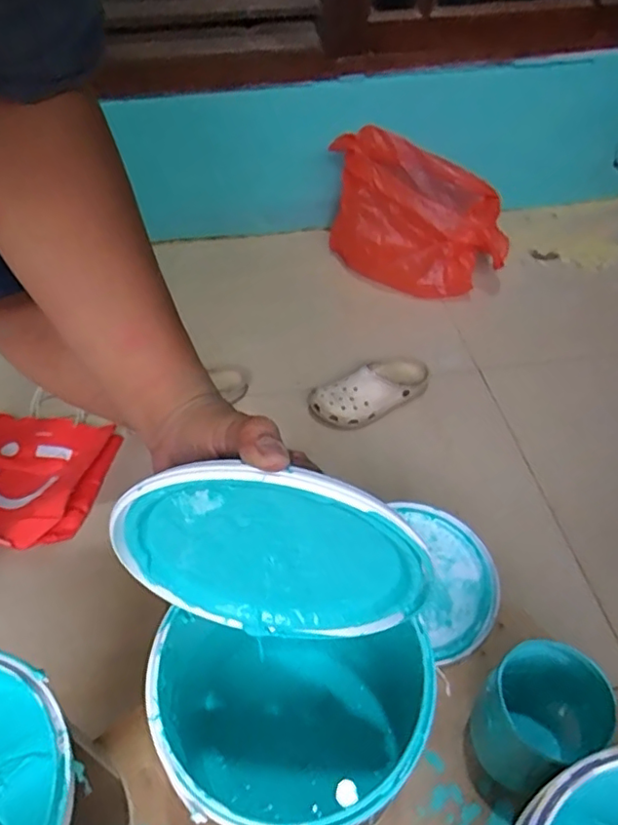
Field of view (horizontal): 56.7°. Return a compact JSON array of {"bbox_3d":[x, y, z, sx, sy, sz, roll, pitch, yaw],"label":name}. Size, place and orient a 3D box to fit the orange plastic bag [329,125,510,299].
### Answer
[{"bbox_3d":[0.233,-0.434,1.257,0.364,0.249,0.284,2,46,4],"label":"orange plastic bag"}]

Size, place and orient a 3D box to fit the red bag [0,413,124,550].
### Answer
[{"bbox_3d":[-0.476,0.118,0.955,0.258,0.060,0.242,4,46,6],"label":"red bag"}]

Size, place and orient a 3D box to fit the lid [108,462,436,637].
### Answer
[{"bbox_3d":[-0.022,0.082,0.321,0.170,0.167,0.014,4,46,8],"label":"lid"}]

